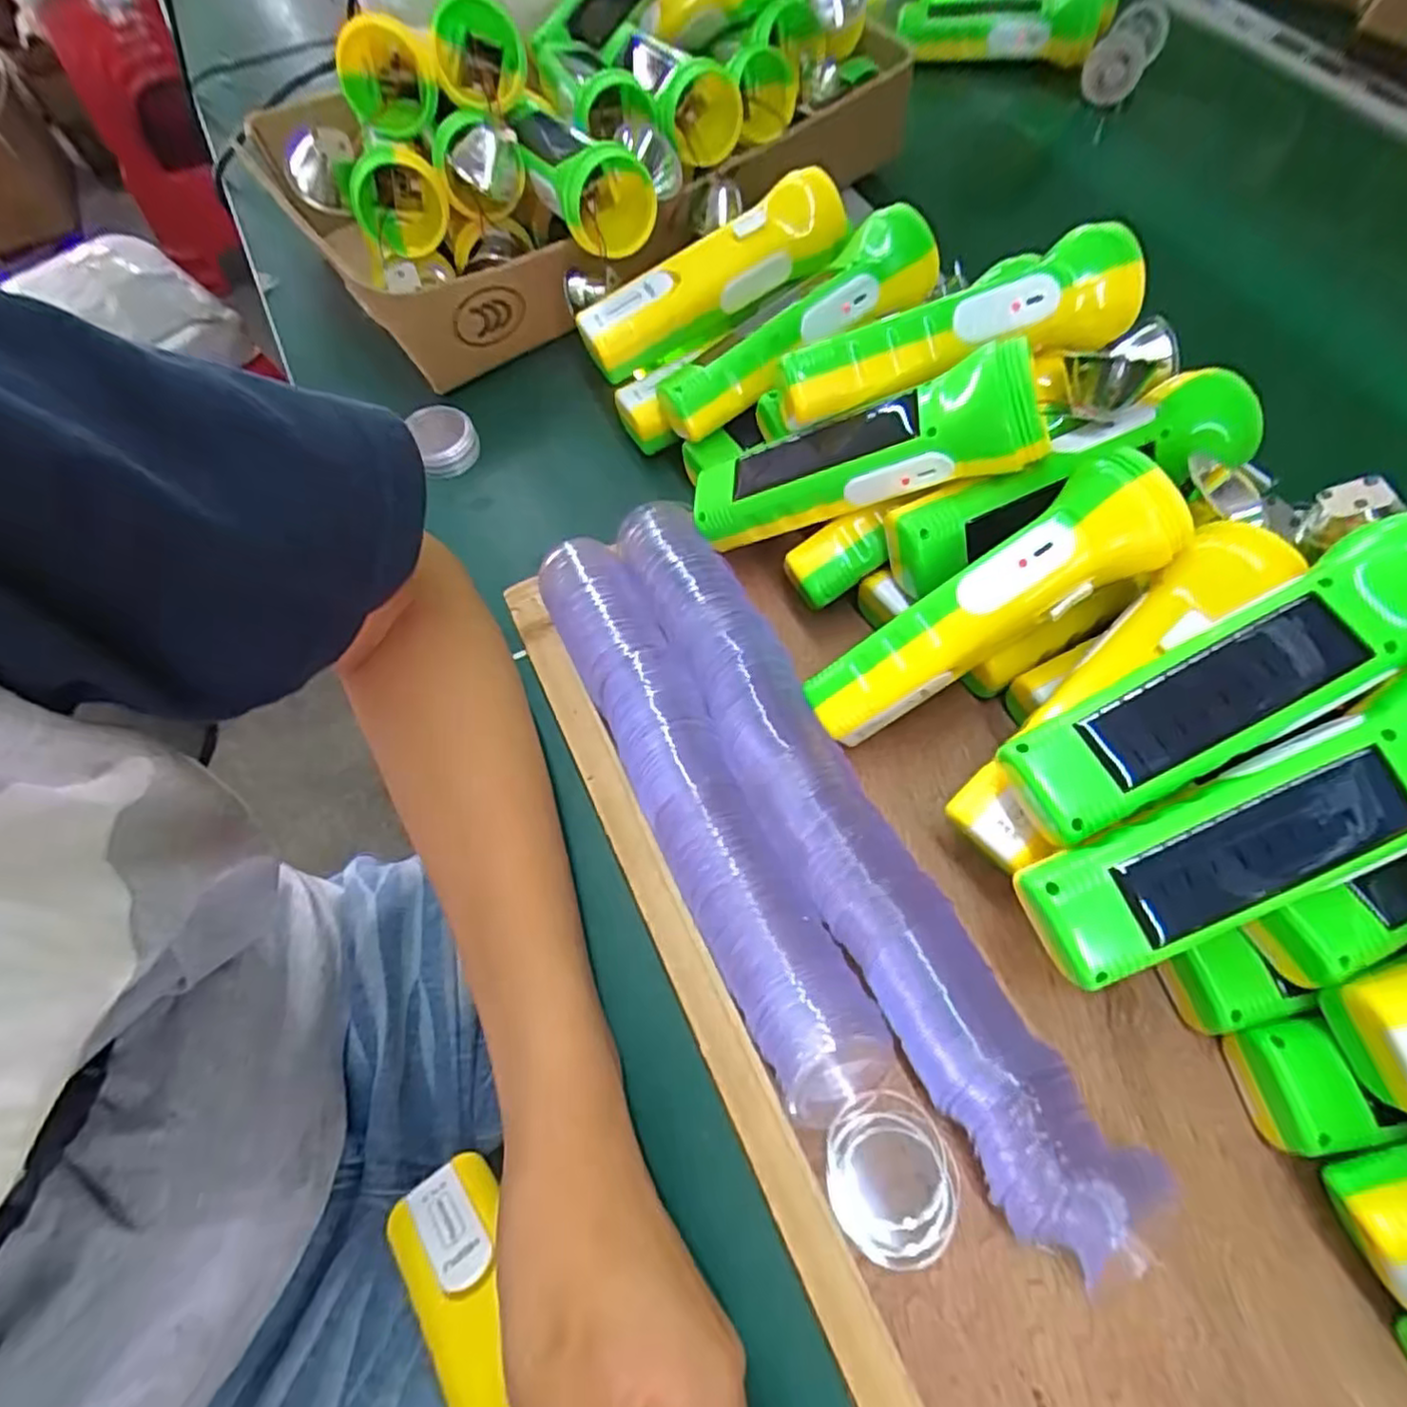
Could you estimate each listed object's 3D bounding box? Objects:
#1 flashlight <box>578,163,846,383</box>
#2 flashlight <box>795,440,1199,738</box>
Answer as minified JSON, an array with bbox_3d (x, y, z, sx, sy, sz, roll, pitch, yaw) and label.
[{"bbox_3d":[0.006,-0.251,0.422,0.167,0.046,0.047,-31,29,3],"label":"flashlight"},{"bbox_3d":[0.119,-0.040,0.306,0.163,0.043,0.044,-35,64,16],"label":"flashlight"}]

